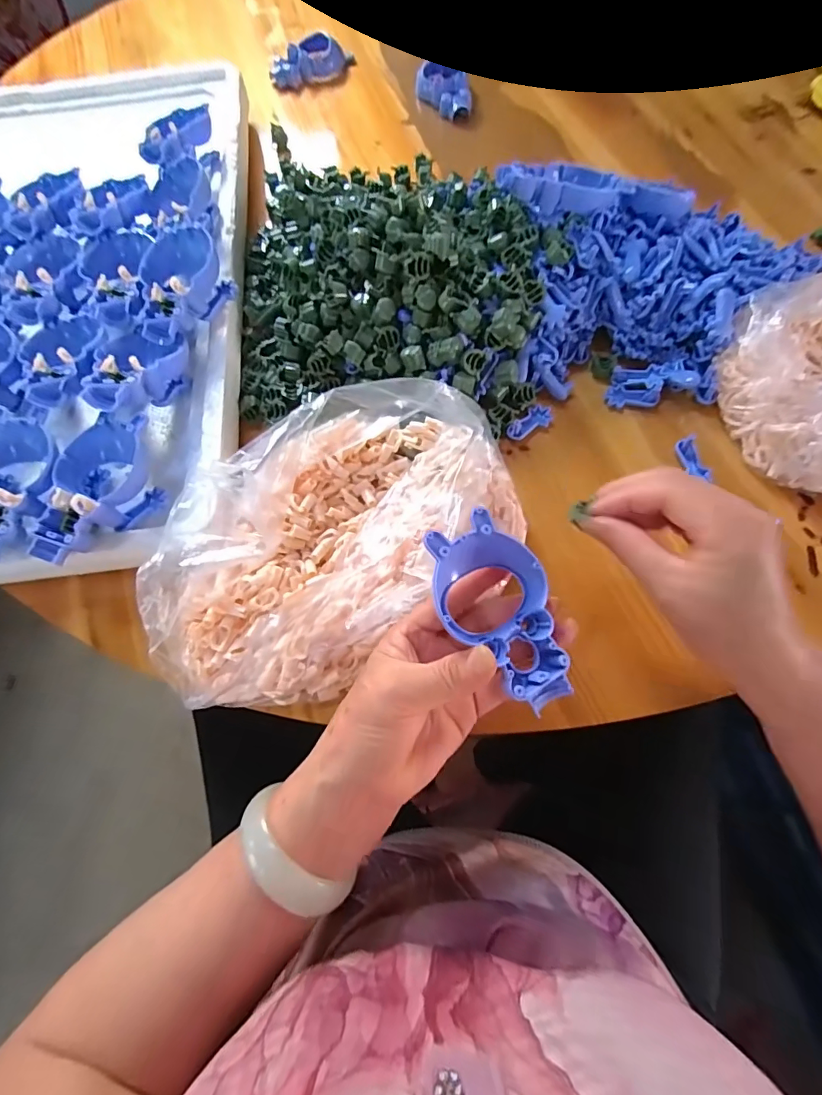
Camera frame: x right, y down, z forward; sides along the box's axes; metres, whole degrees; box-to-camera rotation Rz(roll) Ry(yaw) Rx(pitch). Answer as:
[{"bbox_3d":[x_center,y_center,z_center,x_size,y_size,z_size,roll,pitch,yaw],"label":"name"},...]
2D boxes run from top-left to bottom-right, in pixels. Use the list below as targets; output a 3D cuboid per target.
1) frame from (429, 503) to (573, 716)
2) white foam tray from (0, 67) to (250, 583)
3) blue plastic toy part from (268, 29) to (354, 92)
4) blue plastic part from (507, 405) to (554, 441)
[{"bbox_3d":[0.049,0.032,0.243,0.053,0.018,0.103,-27,85,-8],"label":"frame"},{"bbox_3d":[-0.352,-0.236,0.406,0.412,0.074,0.579,-8,68,-1],"label":"white foam tray"},{"bbox_3d":[-0.118,-0.581,0.564,0.102,0.027,0.041,-24,69,-7],"label":"blue plastic toy part"},{"bbox_3d":[0.091,-0.098,0.365,0.041,0.009,0.017,-30,70,-10],"label":"blue plastic part"}]

